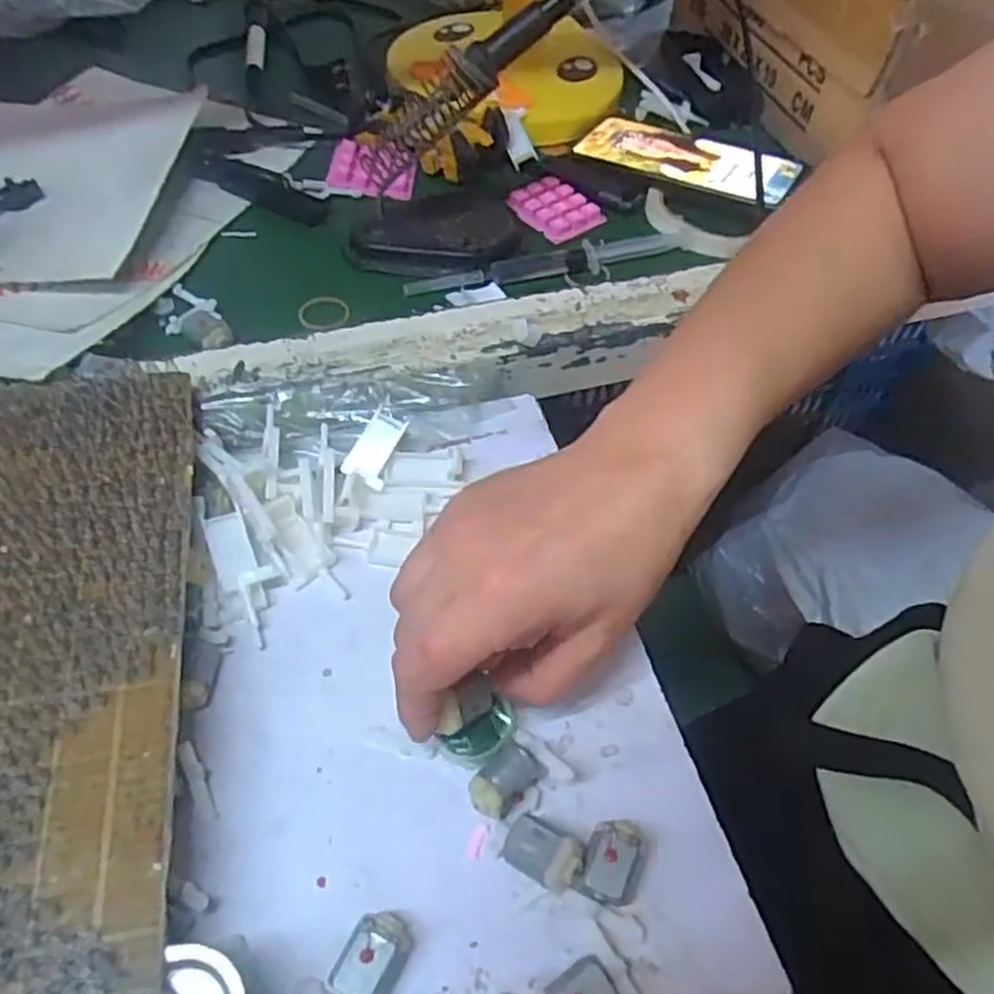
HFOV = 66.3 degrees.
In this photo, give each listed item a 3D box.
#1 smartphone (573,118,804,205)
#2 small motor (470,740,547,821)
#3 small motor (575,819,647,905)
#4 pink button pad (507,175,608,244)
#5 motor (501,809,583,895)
[{"bbox_3d":[0.140,-0.254,0.562,0.151,0.012,0.075,28,58,17],"label":"smartphone"},{"bbox_3d":[0.003,0.112,0.300,0.031,0.018,0.017,-36,63,-25],"label":"small motor"},{"bbox_3d":[0.044,0.138,0.286,0.022,0.014,0.028,17,55,9],"label":"small motor"},{"bbox_3d":[0.042,-0.204,0.537,0.052,0.013,0.055,-32,61,-23],"label":"pink button pad"},{"bbox_3d":[0.017,0.134,0.284,0.029,0.020,0.018,28,58,17],"label":"motor"}]

